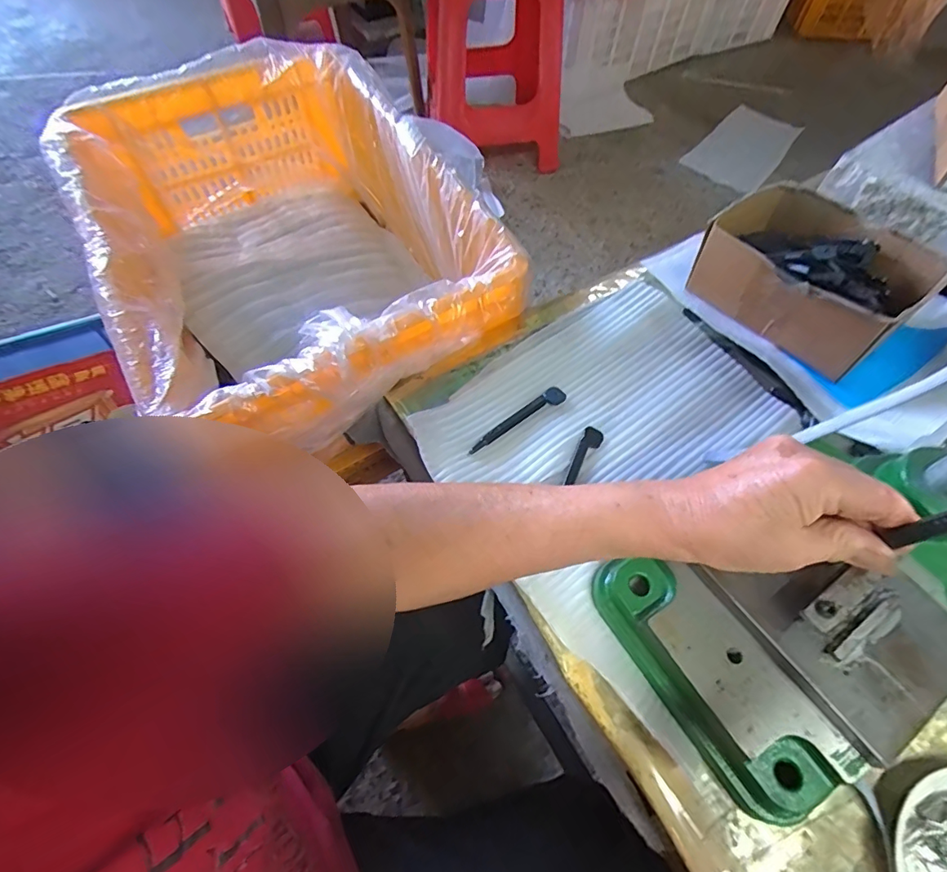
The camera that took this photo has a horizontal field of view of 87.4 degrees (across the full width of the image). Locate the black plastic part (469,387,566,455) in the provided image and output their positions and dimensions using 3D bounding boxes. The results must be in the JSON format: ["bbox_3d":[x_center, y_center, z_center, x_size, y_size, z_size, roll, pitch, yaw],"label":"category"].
[{"bbox_3d":[0.036,-0.014,0.411,0.101,0.006,0.015,-33,65,-17],"label":"black plastic part"}]

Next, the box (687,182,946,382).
[{"bbox_3d":[0.298,-0.141,0.444,0.131,0.075,0.161,-32,65,-17],"label":"box"}]

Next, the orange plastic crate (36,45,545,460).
[{"bbox_3d":[-0.203,-0.212,0.561,0.344,0.183,0.503,-25,63,-14],"label":"orange plastic crate"}]

